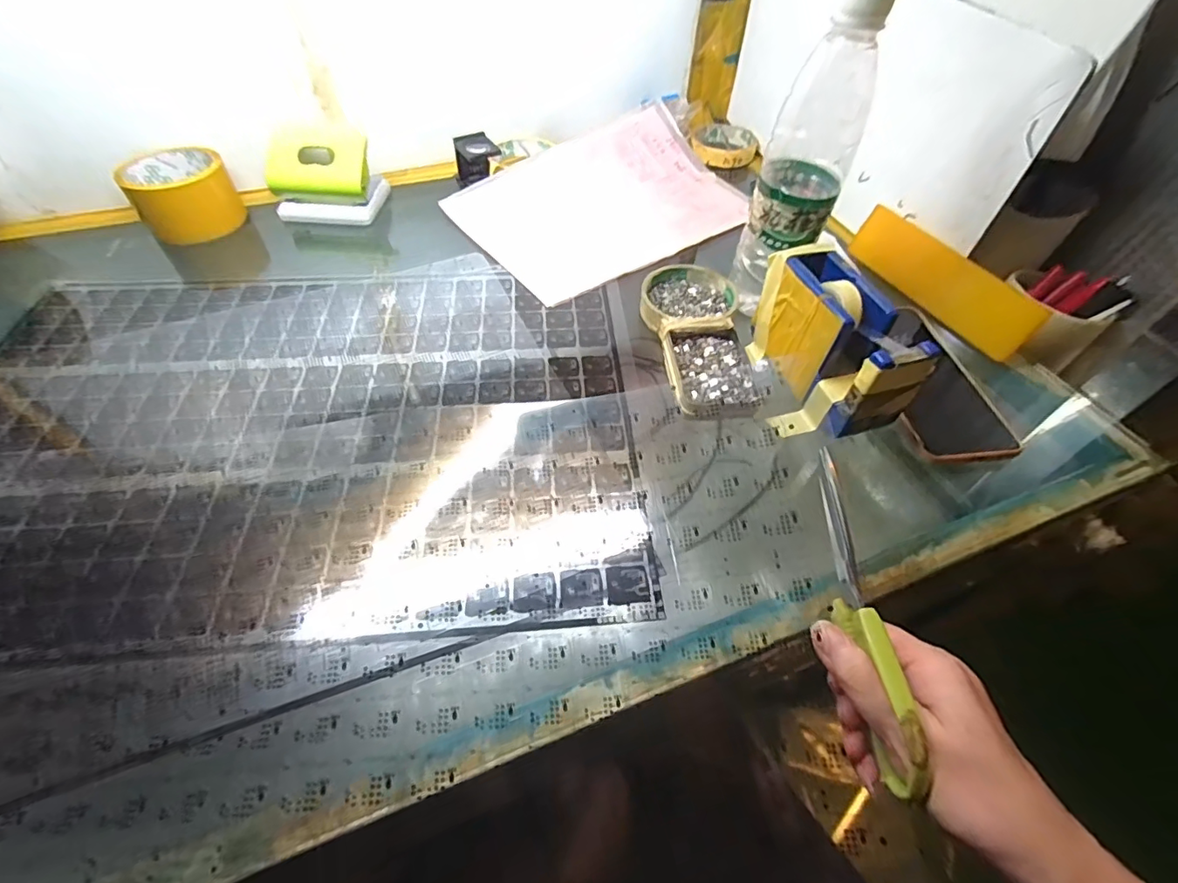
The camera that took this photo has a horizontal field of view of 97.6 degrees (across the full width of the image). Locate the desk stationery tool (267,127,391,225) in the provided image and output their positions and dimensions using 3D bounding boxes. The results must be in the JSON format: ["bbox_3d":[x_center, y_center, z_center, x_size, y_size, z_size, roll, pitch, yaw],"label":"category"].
[{"bbox_3d":[-0.276,-0.280,0.539,0.102,0.072,0.073,2,51,-1],"label":"desk stationery tool"}]

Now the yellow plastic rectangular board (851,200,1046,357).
[{"bbox_3d":[0.320,-0.151,0.475,0.025,0.047,0.184,-18,54,-16],"label":"yellow plastic rectangular board"}]

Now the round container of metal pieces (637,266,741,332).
[{"bbox_3d":[0.087,-0.122,0.454,0.078,0.026,0.087,21,54,14],"label":"round container of metal pieces"}]

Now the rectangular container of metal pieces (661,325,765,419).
[{"bbox_3d":[0.096,-0.053,0.405,0.067,0.017,0.094,-3,51,-4],"label":"rectangular container of metal pieces"}]

